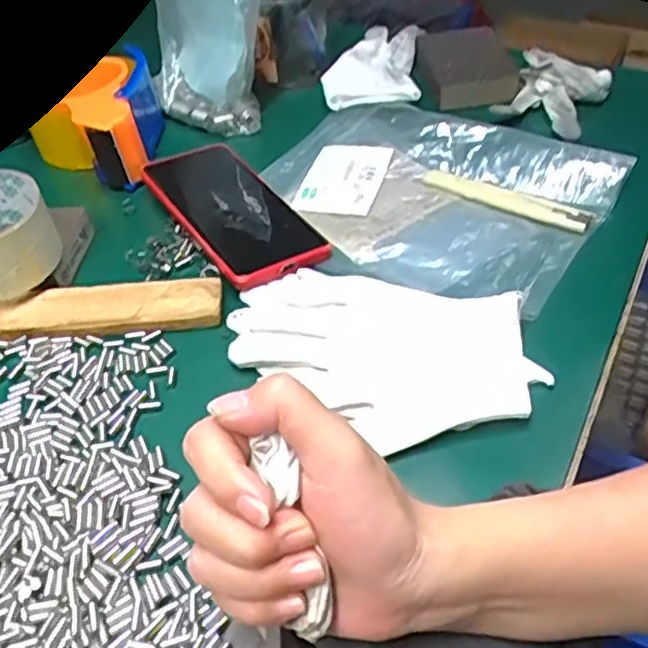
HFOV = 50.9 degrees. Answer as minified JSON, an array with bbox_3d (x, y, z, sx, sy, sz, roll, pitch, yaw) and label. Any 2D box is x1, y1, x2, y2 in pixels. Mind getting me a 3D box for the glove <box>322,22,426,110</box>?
[{"bbox_3d":[0.045,-0.227,0.596,0.077,0.031,0.136,5,47,6],"label":"glove"}]

